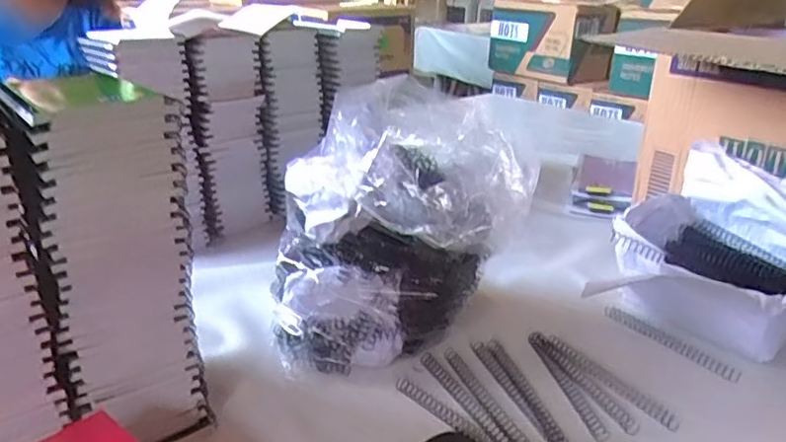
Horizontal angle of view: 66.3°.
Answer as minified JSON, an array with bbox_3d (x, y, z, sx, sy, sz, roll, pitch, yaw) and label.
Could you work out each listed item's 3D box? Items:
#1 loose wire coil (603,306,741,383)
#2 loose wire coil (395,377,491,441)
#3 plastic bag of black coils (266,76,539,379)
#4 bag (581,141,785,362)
[{"bbox_3d":[0.285,0.123,0.628,0.018,0.009,0.151,-15,29,-32],"label":"loose wire coil"},{"bbox_3d":[0.058,0.174,0.511,0.013,0.008,0.150,-20,32,-39],"label":"loose wire coil"},{"bbox_3d":[0.009,0.009,0.571,0.217,0.252,0.180,15,28,28],"label":"plastic bag of black coils"},{"bbox_3d":[0.343,0.035,0.641,0.171,0.170,0.197,-14,27,-30],"label":"bag"}]

